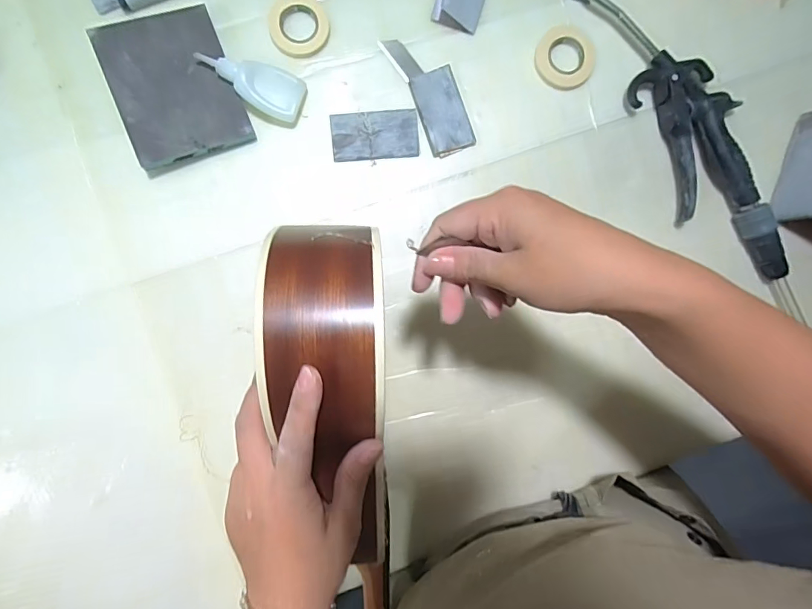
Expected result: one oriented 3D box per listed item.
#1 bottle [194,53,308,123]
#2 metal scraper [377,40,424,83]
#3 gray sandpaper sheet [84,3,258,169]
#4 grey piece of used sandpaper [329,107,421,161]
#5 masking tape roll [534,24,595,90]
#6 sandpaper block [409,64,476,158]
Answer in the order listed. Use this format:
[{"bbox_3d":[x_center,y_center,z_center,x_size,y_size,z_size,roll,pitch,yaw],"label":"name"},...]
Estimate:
[{"bbox_3d":[-0.132,-0.191,0.384,0.084,0.026,0.043,17,90,-5],"label":"bottle"},{"bbox_3d":[-0.005,-0.231,0.414,0.019,0.004,0.046,-37,94,-3],"label":"metal scraper"},{"bbox_3d":[-0.196,-0.185,0.380,0.094,0.023,0.117,-23,94,-4],"label":"gray sandpaper sheet"},{"bbox_3d":[-0.028,-0.154,0.404,0.077,0.006,0.041,-6,92,-5],"label":"grey piece of used sandpaper"},{"bbox_3d":[0.149,-0.233,0.417,0.056,0.005,0.056,0,92,-5],"label":"masking tape roll"},{"bbox_3d":[0.033,-0.176,0.406,0.042,0.008,0.075,-19,93,-4],"label":"sandpaper block"}]

